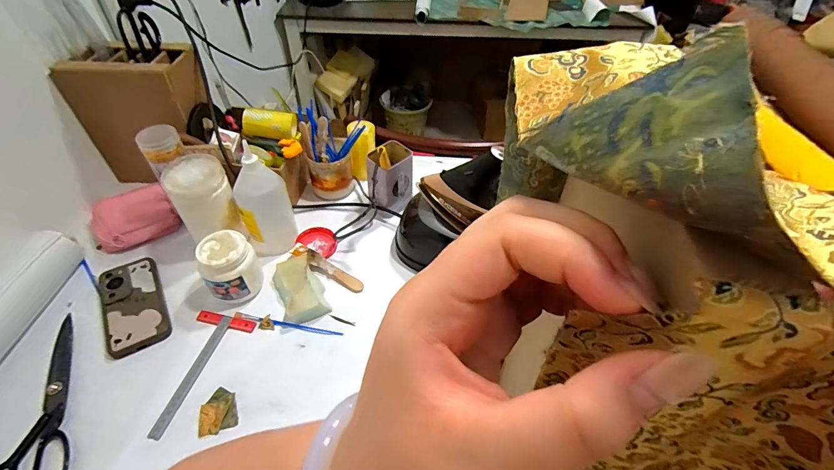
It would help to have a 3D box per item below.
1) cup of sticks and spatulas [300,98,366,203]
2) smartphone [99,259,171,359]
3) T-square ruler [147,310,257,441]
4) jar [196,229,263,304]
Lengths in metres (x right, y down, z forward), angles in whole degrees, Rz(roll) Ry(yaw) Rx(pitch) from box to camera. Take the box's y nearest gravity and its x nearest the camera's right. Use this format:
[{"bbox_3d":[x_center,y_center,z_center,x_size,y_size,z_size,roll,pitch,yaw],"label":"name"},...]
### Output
[{"bbox_3d":[-0.166,-0.157,0.770,0.103,0.124,0.126,-18,51,-17],"label":"cup of sticks and spatulas"},{"bbox_3d":[-0.430,0.101,0.602,0.078,0.011,0.173,-24,53,-22],"label":"smartphone"},{"bbox_3d":[-0.297,0.183,0.536,0.083,0.009,0.171,9,48,6],"label":"T-square ruler"},{"bbox_3d":[-0.279,0.047,0.599,0.074,0.094,0.077,1,47,-1],"label":"jar"}]

